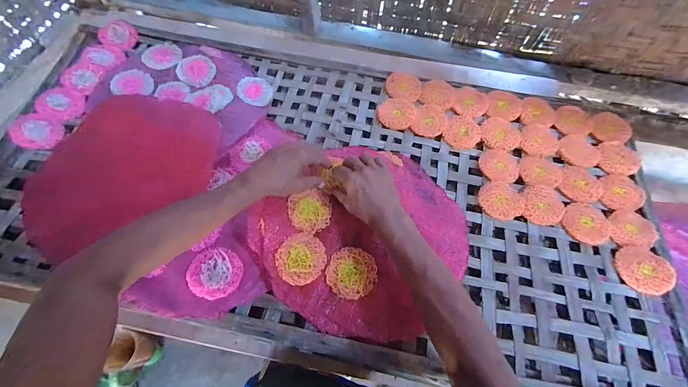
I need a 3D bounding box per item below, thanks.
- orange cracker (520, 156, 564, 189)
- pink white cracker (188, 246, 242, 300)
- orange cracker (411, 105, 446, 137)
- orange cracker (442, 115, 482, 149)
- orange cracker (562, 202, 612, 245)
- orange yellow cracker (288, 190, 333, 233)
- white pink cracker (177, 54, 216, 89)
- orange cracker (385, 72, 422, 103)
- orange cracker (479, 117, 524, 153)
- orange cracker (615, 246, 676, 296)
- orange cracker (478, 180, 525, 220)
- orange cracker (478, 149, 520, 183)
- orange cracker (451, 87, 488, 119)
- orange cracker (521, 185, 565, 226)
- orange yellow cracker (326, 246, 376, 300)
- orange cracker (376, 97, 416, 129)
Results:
[{"bbox_3d":[0.390,-0.043,0.618,0.079,0.005,0.070,14,63,5],"label":"orange cracker"},{"bbox_3d":[-0.198,0.121,0.481,0.075,0.011,0.075,13,62,5],"label":"pink white cracker"},{"bbox_3d":[0.180,-0.153,0.659,0.067,0.017,0.077,17,63,7],"label":"orange cracker"},{"bbox_3d":[0.247,-0.126,0.652,0.072,0.017,0.077,1,62,-2],"label":"orange cracker"},{"bbox_3d":[0.440,0.053,0.571,0.077,0.010,0.079,1,62,-2],"label":"orange cracker"},{"bbox_3d":[-0.055,0.031,0.528,0.072,0.004,0.069,6,73,-21],"label":"orange yellow cracker"},{"bbox_3d":[-0.313,-0.263,0.671,0.073,0.007,0.091,-38,70,-19],"label":"white pink cracker"},{"bbox_3d":[0.132,-0.236,0.692,0.077,0.014,0.068,15,63,6],"label":"orange cracker"},{"bbox_3d":[0.327,-0.124,0.655,0.083,0.006,0.083,1,62,-2],"label":"orange cracker"},{"bbox_3d":[0.500,0.128,0.524,0.072,0.006,0.078,-1,65,16],"label":"orange cracker"},{"bbox_3d":[0.292,0.012,0.587,0.078,0.010,0.075,0,62,-2],"label":"orange cracker"},{"bbox_3d":[0.306,-0.053,0.619,0.076,0.009,0.070,8,62,2],"label":"orange cracker"},{"bbox_3d":[0.272,-0.197,0.678,0.081,0.015,0.072,-37,69,-19],"label":"orange cracker"},{"bbox_3d":[0.371,0.022,0.585,0.075,0.014,0.078,1,62,-2],"label":"orange cracker"},{"bbox_3d":[0.012,0.122,0.493,0.075,0.007,0.078,1,62,-2],"label":"orange yellow cracker"},{"bbox_3d":[0.111,-0.170,0.662,0.077,0.014,0.078,12,62,4],"label":"orange cracker"}]

